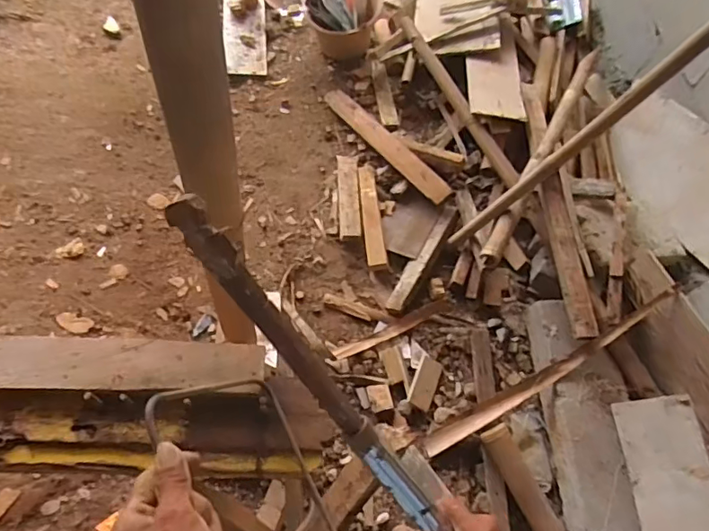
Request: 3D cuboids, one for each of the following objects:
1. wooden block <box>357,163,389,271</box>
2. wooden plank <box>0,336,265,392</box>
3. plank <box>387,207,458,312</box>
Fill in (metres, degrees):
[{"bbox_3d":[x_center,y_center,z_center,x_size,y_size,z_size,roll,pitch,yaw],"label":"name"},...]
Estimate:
[{"bbox_3d":[0.051,-0.162,1.663,0.063,0.039,0.370,-3,62,-8],"label":"wooden block"},{"bbox_3d":[-0.273,0.114,0.622,0.326,0.015,0.060,2,62,-5],"label":"wooden plank"},{"bbox_3d":[0.209,-0.028,1.599,0.064,0.053,0.397,28,63,8],"label":"plank"}]

